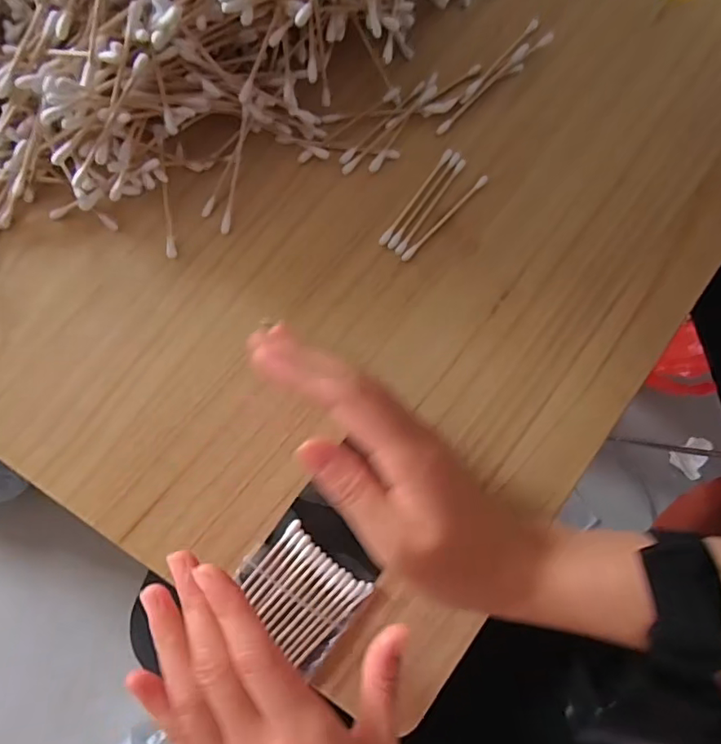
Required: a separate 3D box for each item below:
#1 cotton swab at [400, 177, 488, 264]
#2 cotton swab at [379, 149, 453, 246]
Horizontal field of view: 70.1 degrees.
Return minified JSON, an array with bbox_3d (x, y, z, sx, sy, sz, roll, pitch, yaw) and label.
[{"bbox_3d":[0.050,-0.090,0.300,0.005,0.004,0.071,45,83,-3],"label":"cotton swab"},{"bbox_3d":[0.033,-0.102,0.297,0.005,0.004,0.069,36,84,-4],"label":"cotton swab"}]

